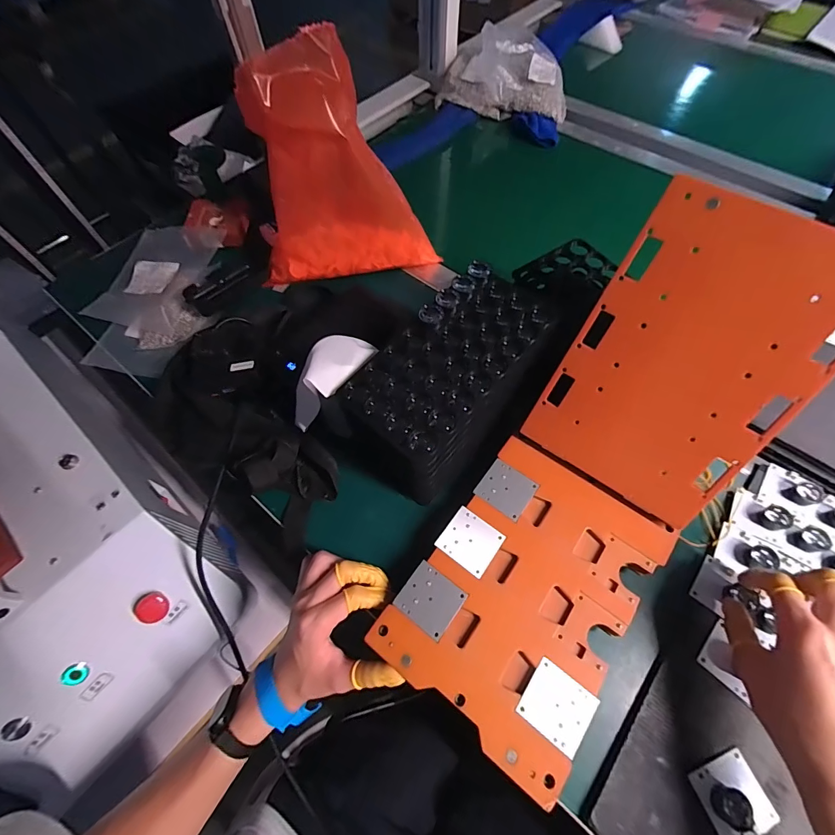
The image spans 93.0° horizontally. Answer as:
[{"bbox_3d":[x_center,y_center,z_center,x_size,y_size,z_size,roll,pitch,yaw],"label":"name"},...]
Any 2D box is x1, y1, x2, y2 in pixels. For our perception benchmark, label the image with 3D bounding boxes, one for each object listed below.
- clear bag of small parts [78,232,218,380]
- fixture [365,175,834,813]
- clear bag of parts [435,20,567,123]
[{"bbox_3d":[-0.346,-0.159,0.529,0.150,0.050,0.222,1,63,2],"label":"clear bag of small parts"},{"bbox_3d":[0.151,0.050,0.327,0.158,0.105,0.412,34,96,17],"label":"fixture"},{"bbox_3d":[0.159,-0.657,0.739,0.230,0.082,0.216,5,63,4],"label":"clear bag of parts"}]

